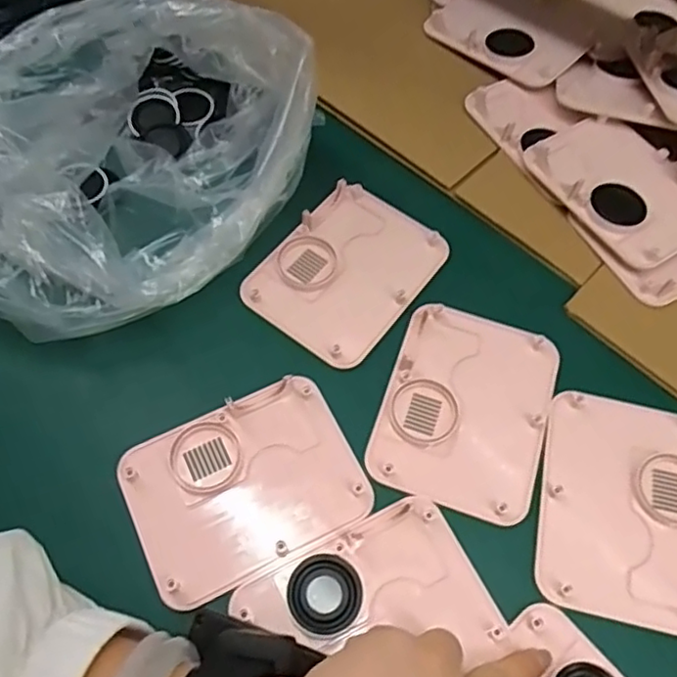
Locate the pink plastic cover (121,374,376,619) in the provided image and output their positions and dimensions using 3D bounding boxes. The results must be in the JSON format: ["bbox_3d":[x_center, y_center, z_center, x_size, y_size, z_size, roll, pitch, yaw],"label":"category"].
[{"bbox_3d":[-0.053,0.083,0.364,0.124,0.008,0.095,-24,65,-14],"label":"pink plastic cover"}]

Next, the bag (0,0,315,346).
[{"bbox_3d":[-0.156,-0.126,0.407,0.250,0.107,0.229,-38,69,-20],"label":"bag"}]

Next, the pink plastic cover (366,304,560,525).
[{"bbox_3d":[0.078,0.041,0.389,0.095,0.008,0.123,17,62,7],"label":"pink plastic cover"}]

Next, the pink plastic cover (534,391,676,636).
[{"bbox_3d":[0.166,0.094,0.364,0.096,0.008,0.126,12,61,5],"label":"pink plastic cover"}]

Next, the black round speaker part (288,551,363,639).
[{"bbox_3d":[-0.007,0.135,0.336,0.038,0.005,0.039,1,61,-2],"label":"black round speaker part"}]

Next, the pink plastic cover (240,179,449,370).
[{"bbox_3d":[0.006,-0.048,0.432,0.095,0.011,0.126,35,66,16],"label":"pink plastic cover"}]

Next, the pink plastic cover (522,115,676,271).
[{"bbox_3d":[0.204,-0.111,0.455,0.089,0.014,0.123,-28,68,-17],"label":"pink plastic cover"}]

